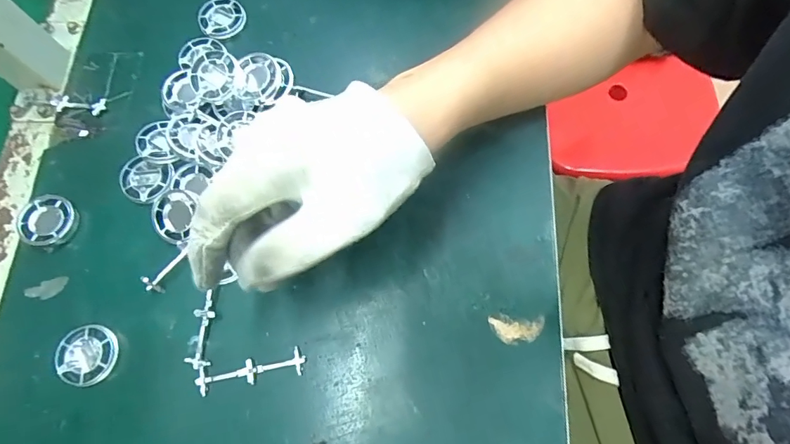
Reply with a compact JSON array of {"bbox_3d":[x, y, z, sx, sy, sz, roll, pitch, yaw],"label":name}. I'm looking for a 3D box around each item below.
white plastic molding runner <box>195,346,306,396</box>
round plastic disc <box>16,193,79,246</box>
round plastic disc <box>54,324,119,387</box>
[{"bbox_3d":[-0.095,0.098,0.297,0.071,0.004,0.017,-12,73,-1],"label":"white plastic molding runner"},{"bbox_3d":[-0.254,-0.001,0.333,0.037,0.011,0.038,-1,74,2],"label":"round plastic disc"},{"bbox_3d":[-0.205,0.090,0.303,0.037,0.009,0.038,-1,74,2],"label":"round plastic disc"}]

